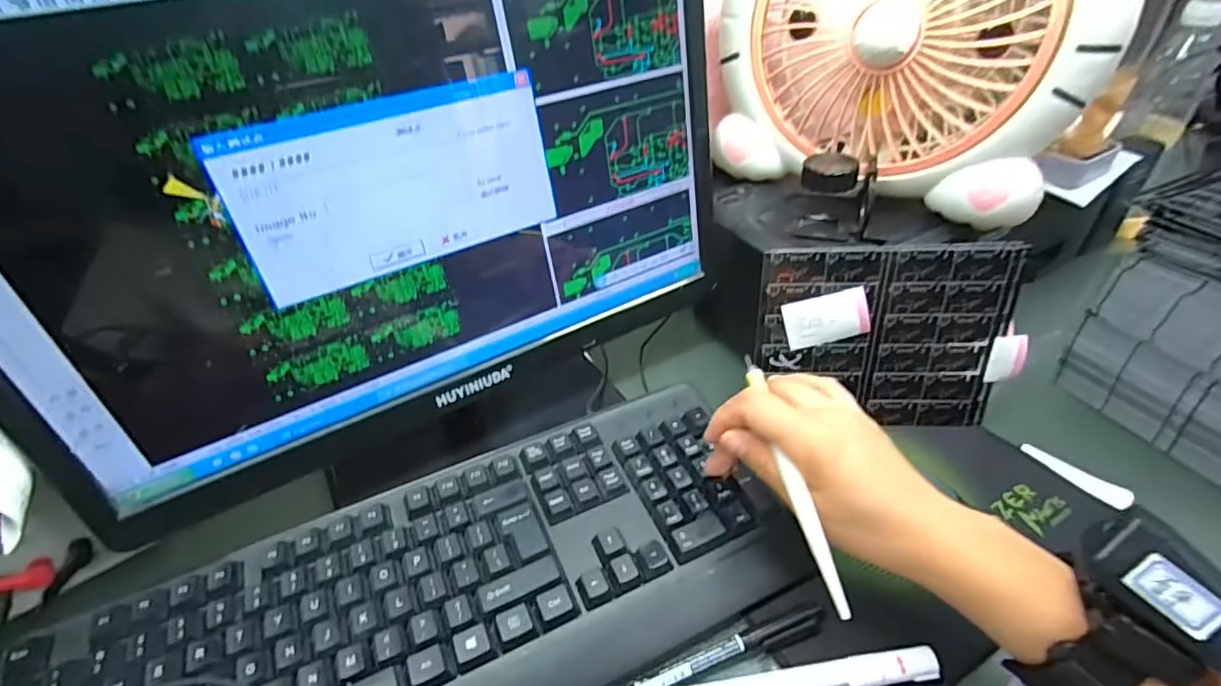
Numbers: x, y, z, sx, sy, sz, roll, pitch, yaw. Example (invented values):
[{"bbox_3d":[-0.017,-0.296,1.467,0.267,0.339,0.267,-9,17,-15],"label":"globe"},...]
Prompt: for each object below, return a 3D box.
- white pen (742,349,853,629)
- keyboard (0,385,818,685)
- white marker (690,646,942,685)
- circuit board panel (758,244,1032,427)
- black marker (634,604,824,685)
[{"bbox_3d":[0.096,0.073,0.295,0.009,0.006,0.128,-9,56,-6],"label":"white pen"},{"bbox_3d":[-0.101,0.155,0.331,0.420,0.044,0.156,-18,41,-18],"label":"keyboard"},{"bbox_3d":[0.100,0.180,0.298,0.142,0.014,0.015,-7,39,-5],"label":"white marker"},{"bbox_3d":[0.203,0.000,0.416,0.183,0.141,0.005,-1,27,5],"label":"circuit board panel"},{"bbox_3d":[0.057,0.172,0.311,0.140,0.010,0.014,-16,41,-15],"label":"black marker"}]

